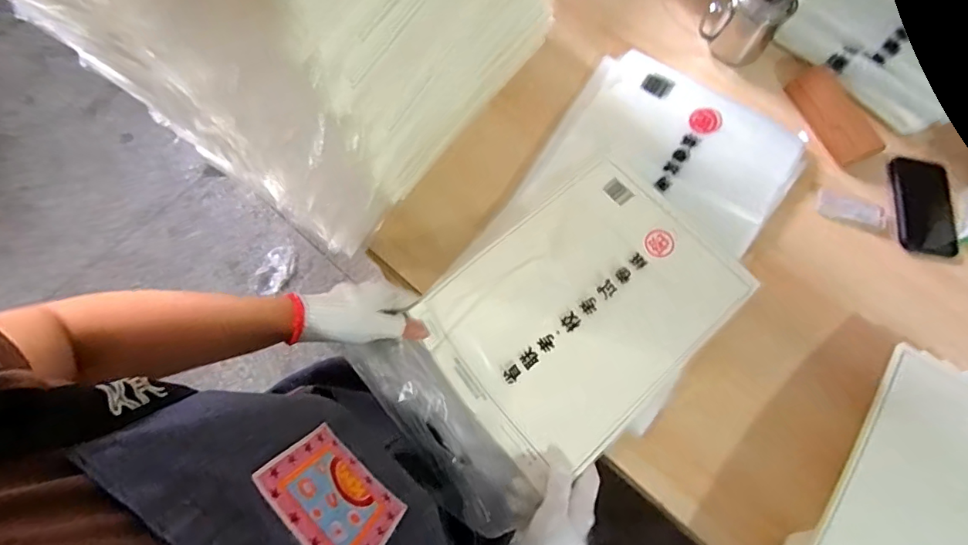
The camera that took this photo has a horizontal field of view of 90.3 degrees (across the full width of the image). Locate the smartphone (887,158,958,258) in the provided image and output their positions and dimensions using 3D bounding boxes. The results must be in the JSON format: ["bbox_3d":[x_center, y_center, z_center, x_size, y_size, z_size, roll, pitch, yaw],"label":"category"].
[{"bbox_3d":[0.622,-0.094,0.686,0.094,0.014,0.150,7,72,-7],"label":"smartphone"}]

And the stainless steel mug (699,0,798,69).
[{"bbox_3d":[0.394,-0.387,0.720,0.104,0.097,0.081,37,73,10],"label":"stainless steel mug"}]

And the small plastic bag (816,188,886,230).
[{"bbox_3d":[0.508,-0.087,0.668,0.092,0.006,0.040,18,71,4],"label":"small plastic bag"}]

